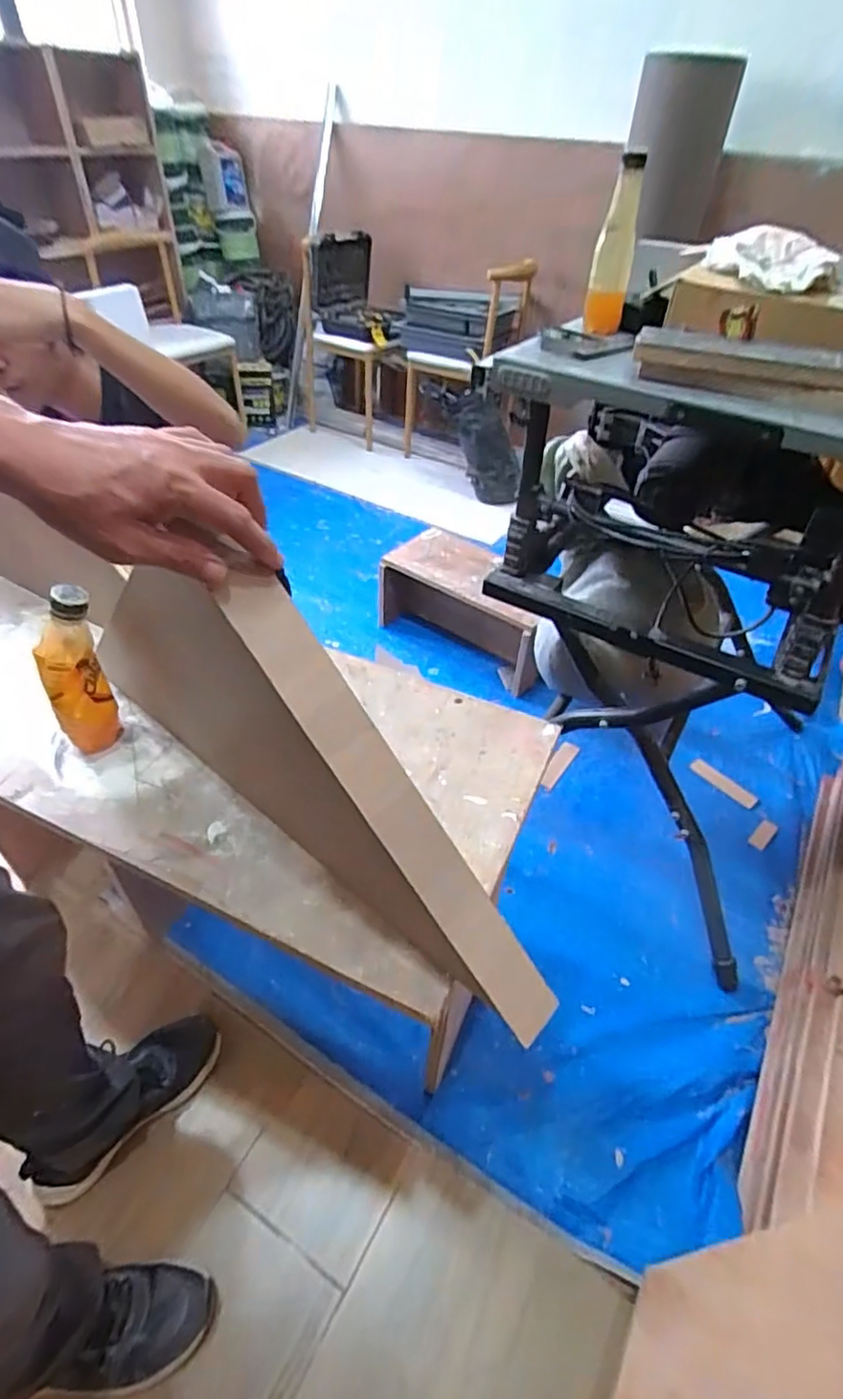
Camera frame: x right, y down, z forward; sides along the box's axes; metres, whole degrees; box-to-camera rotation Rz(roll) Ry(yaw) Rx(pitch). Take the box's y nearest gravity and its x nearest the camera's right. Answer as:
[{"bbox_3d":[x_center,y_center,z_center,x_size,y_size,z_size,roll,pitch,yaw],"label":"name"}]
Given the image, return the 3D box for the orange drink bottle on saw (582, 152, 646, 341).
[{"bbox_3d":[0.253,-0.584,0.806,0.051,0.190,0.059,12,44,10],"label":"orange drink bottle on saw"}]

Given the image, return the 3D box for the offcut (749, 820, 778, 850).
[{"bbox_3d":[0.724,0.284,1.303,0.033,0.008,0.079,35,52,29],"label":"offcut"}]

